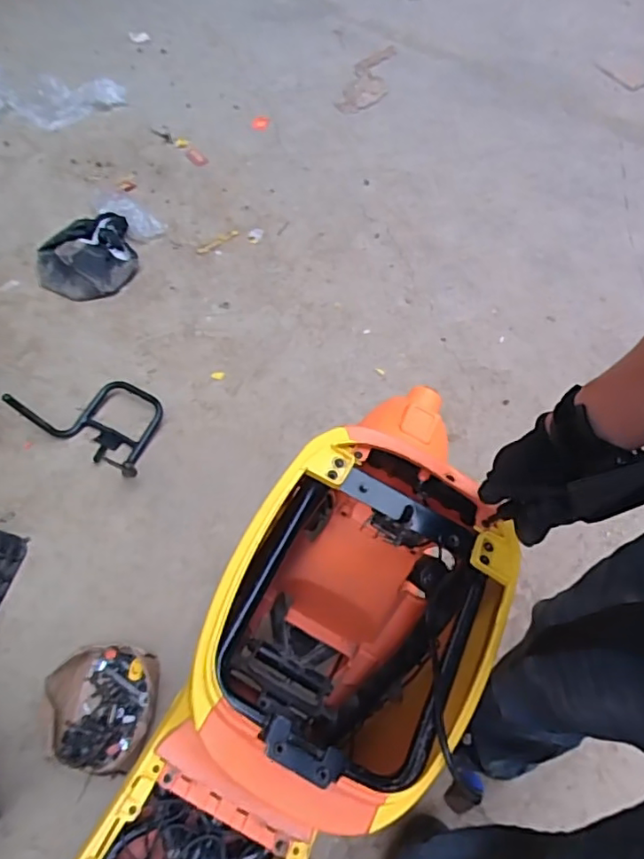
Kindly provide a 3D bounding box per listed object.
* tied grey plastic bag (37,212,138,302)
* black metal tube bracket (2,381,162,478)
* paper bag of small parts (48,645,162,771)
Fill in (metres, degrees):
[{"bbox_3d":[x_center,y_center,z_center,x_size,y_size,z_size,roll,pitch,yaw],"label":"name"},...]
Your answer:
[{"bbox_3d":[-0.675,-0.495,1.594,0.271,0.074,0.297,-17,60,-16],"label":"tied grey plastic bag"},{"bbox_3d":[-0.497,-0.035,1.281,0.353,0.111,0.215,27,59,12],"label":"black metal tube bracket"},{"bbox_3d":[-0.381,0.483,0.976,0.176,0.092,0.194,0,57,-5],"label":"paper bag of small parts"}]

